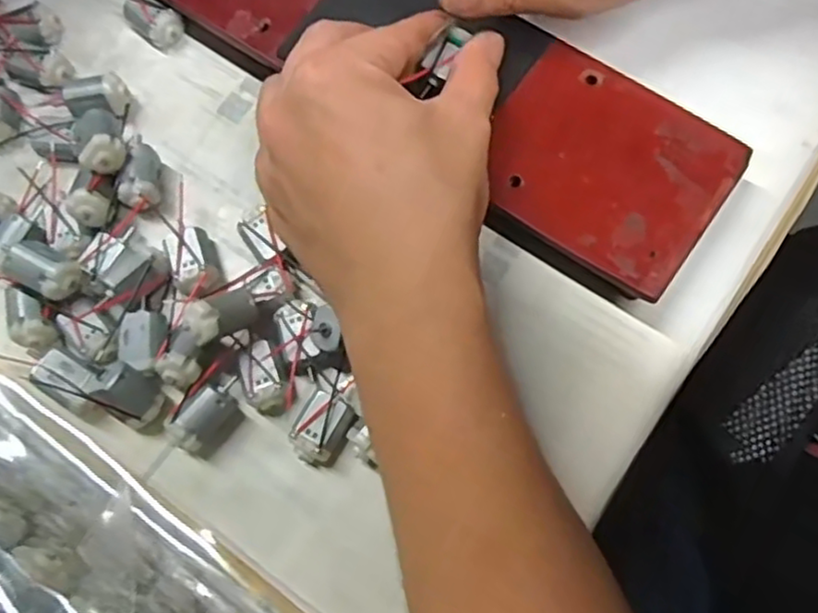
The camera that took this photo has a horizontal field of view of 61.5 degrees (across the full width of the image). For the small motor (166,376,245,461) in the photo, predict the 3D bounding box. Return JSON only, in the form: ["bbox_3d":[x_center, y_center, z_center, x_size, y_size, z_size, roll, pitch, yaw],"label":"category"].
[{"bbox_3d":[-0.082,0.046,0.284,0.018,0.020,0.033,39,79,11],"label":"small motor"}]

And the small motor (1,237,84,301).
[{"bbox_3d":[-0.154,-0.015,0.292,0.030,0.017,0.019,28,77,9],"label":"small motor"}]

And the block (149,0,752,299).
[{"bbox_3d":[0.006,-0.110,0.316,0.284,0.020,0.088,34,78,12],"label":"block"}]

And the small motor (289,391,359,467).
[{"bbox_3d":[-0.035,0.051,0.284,0.021,0.014,0.028,30,77,9],"label":"small motor"}]

